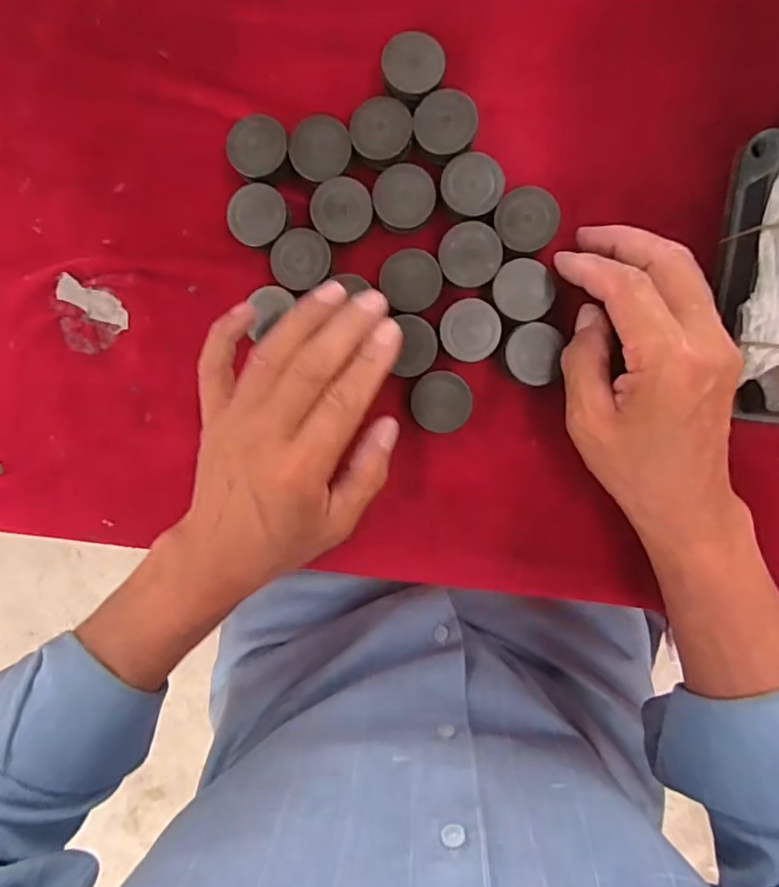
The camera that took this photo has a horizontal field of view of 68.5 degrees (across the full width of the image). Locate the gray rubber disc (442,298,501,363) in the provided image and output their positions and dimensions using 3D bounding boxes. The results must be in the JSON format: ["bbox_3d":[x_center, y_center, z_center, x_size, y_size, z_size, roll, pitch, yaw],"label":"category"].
[{"bbox_3d":[0.043,-0.060,0.303,0.030,0.004,0.032,0,96,5],"label":"gray rubber disc"}]

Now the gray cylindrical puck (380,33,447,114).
[{"bbox_3d":[0.013,-0.196,0.303,0.032,0.019,0.031,0,96,5],"label":"gray cylindrical puck"}]

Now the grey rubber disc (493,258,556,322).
[{"bbox_3d":[0.071,-0.081,0.301,0.031,0.004,0.032,0,96,5],"label":"grey rubber disc"}]

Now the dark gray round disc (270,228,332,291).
[{"bbox_3d":[-0.048,-0.100,0.309,0.031,0.006,0.033,0,96,5],"label":"dark gray round disc"}]

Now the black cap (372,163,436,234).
[{"bbox_3d":[0.008,-0.130,0.303,0.032,0.009,0.032,0,96,5],"label":"black cap"}]

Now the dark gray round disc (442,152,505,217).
[{"bbox_3d":[0.044,-0.137,0.305,0.031,0.017,0.032,0,96,5],"label":"dark gray round disc"}]

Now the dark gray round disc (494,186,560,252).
[{"bbox_3d":[0.072,-0.118,0.305,0.032,0.016,0.032,0,96,5],"label":"dark gray round disc"}]

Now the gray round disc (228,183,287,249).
[{"bbox_3d":[-0.072,-0.125,0.314,0.031,0.011,0.031,0,96,5],"label":"gray round disc"}]

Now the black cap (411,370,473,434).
[{"bbox_3d":[0.028,-0.022,0.309,0.031,0.010,0.032,0,96,5],"label":"black cap"}]

